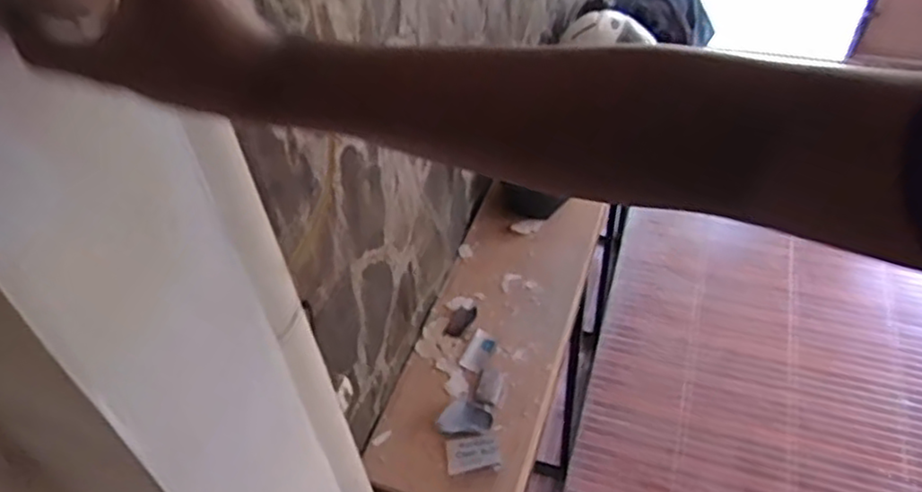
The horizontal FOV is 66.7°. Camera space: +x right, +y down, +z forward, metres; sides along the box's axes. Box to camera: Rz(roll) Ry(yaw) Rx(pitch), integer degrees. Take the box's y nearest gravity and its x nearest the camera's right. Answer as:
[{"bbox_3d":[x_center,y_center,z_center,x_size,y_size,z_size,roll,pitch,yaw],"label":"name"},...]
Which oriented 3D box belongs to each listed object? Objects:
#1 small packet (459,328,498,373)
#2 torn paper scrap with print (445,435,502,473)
[{"bbox_3d":[0.039,0.223,1.492,0.055,0.009,0.103,19,52,19],"label":"small packet"},{"bbox_3d":[0.023,0.389,1.315,0.097,0.008,0.070,-7,48,-4],"label":"torn paper scrap with print"}]

